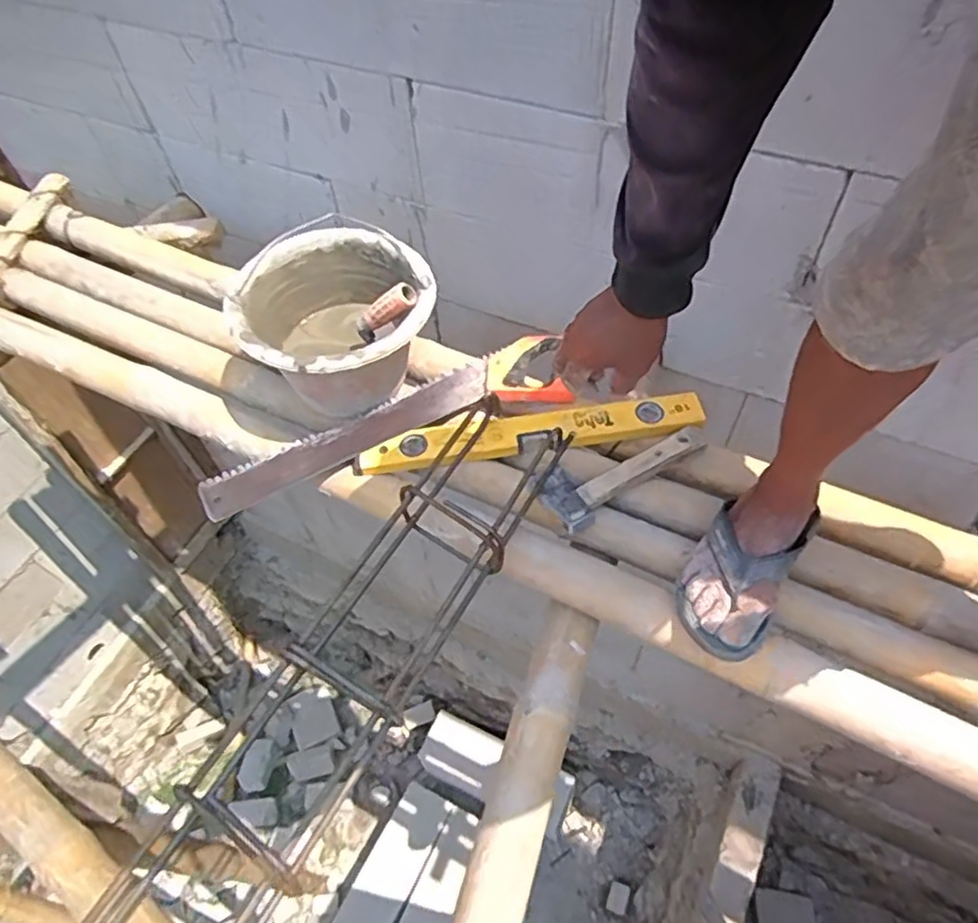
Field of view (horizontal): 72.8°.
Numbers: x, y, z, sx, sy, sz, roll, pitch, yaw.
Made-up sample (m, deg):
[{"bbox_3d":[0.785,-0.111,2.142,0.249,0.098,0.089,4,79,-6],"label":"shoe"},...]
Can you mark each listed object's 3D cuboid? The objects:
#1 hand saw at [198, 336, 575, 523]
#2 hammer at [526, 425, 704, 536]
[{"bbox_3d":[-0.135,-0.041,0.900,0.501,0.026,0.117,-24,58,-11],"label":"hand saw"},{"bbox_3d":[0.161,0.005,0.846,0.223,0.029,0.092,-32,60,-18],"label":"hammer"}]

